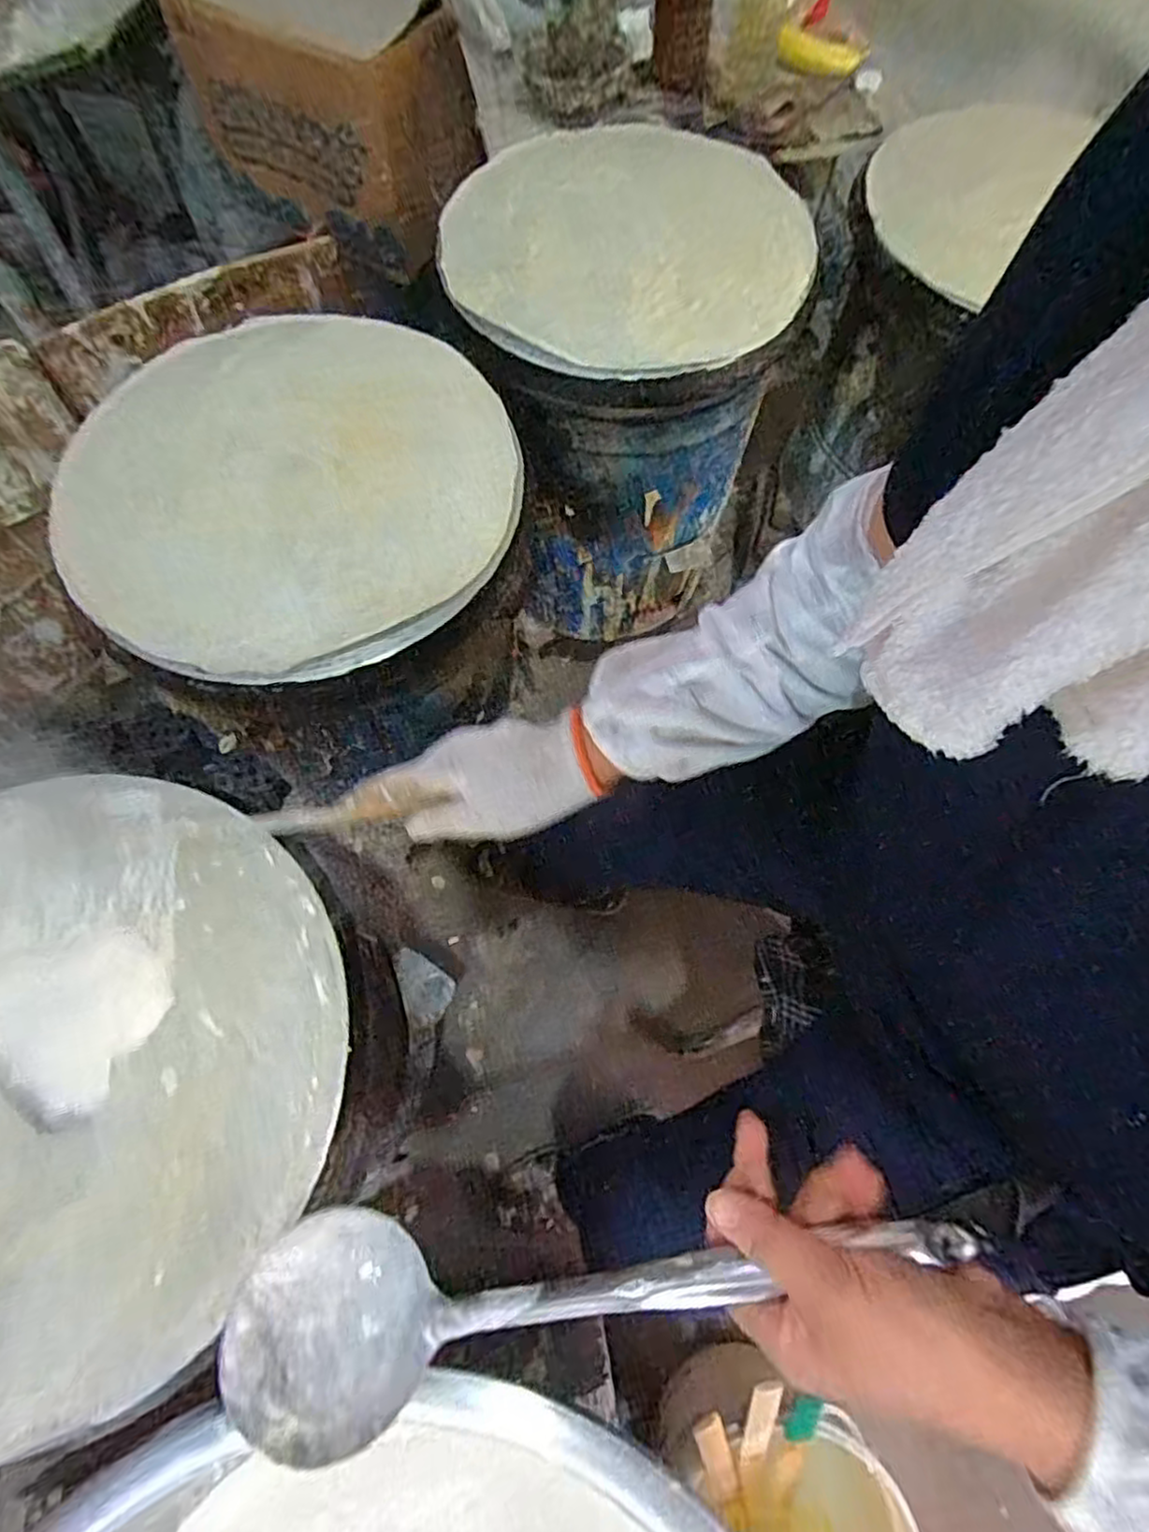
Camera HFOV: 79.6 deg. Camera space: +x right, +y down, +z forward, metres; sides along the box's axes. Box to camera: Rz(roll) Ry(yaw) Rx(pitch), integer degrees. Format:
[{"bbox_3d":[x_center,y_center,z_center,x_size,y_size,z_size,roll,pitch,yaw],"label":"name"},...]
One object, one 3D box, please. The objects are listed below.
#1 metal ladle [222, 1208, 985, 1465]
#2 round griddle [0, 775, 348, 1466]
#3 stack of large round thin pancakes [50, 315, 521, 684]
[{"bbox_3d":[0.007,0.245,0.326,0.336,0.064,0.089,-16,69,7],"label":"metal ladle"},{"bbox_3d":[-0.330,0.183,0.428,0.348,0.027,0.369,1,69,-1],"label":"round griddle"},{"bbox_3d":[-0.236,-0.242,0.580,0.361,0.018,0.361,-24,71,-10],"label":"stack of large round thin pancakes"}]

